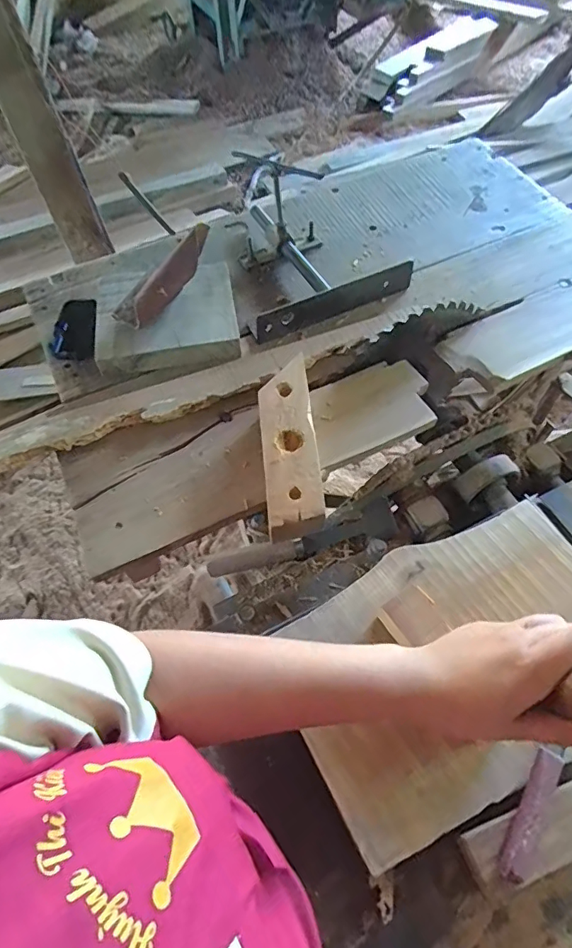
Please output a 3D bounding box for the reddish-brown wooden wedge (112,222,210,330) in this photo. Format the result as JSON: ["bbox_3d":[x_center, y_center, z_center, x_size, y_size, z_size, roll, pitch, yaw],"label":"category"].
[{"bbox_3d":[-0.165,-0.269,0.683,0.169,0.045,0.026,-45,65,9],"label":"reddish-brown wooden wedge"}]

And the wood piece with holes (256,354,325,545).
[{"bbox_3d":[0.003,-0.036,0.575,0.063,0.022,0.229,-6,61,-1],"label":"wood piece with holes"}]

